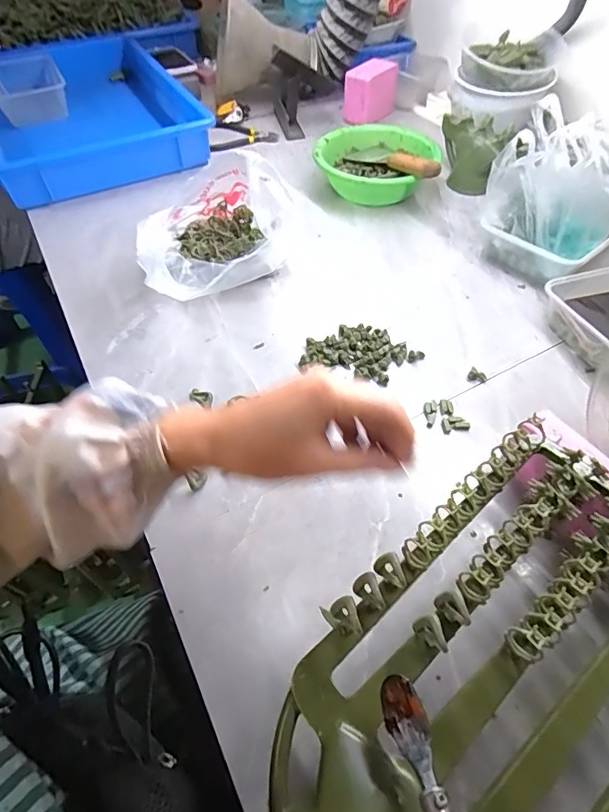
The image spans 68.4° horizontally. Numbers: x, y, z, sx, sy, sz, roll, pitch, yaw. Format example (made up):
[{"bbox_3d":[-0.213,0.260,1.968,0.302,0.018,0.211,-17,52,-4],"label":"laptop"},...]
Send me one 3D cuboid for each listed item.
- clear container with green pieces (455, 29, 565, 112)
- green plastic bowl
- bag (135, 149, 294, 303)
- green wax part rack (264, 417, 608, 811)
[{"bbox_3d":[0.342,-0.565,0.758,0.155,0.069,0.139,18,56,14],"label":"clear container with green pieces"},{"bbox_3d":[0.112,-0.401,0.752,0.184,0.057,0.187,0,53,0],"label":"green plastic bowl"},{"bbox_3d":[-0.114,-0.247,0.602,0.189,0.122,0.183,-6,54,-5],"label":"bag"},{"bbox_3d":[0.129,0.162,0.283,0.338,0.065,0.191,-34,61,-23],"label":"green wax part rack"}]

